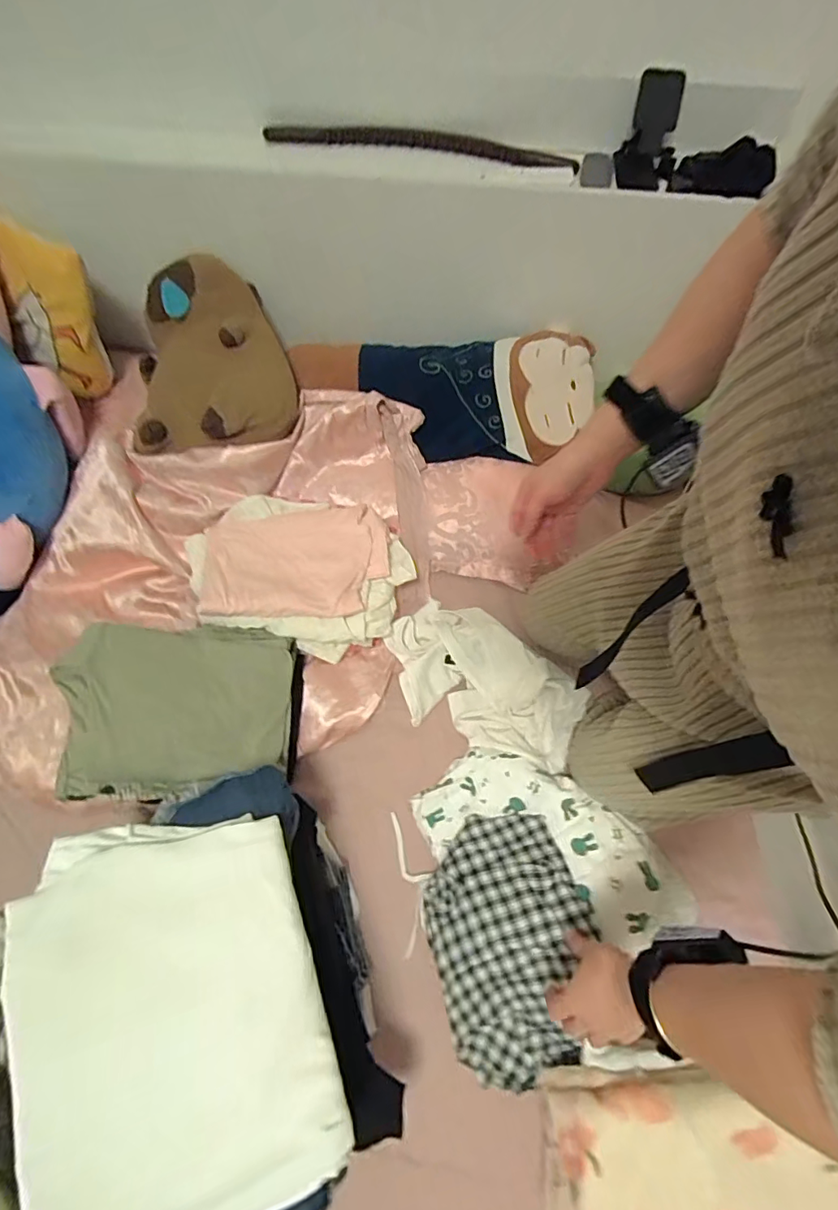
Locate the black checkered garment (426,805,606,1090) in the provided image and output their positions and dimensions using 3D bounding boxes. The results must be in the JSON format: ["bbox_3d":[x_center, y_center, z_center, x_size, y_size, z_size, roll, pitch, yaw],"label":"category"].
[{"bbox_3d":[0.113,0.409,0.612,0.191,0.082,0.273,-14,66,-9],"label":"black checkered garment"}]

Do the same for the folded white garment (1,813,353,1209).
[{"bbox_3d":[-0.228,0.355,0.456,0.254,0.040,0.337,-19,67,-11],"label":"folded white garment"}]

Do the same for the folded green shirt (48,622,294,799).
[{"bbox_3d":[-0.327,0.121,0.675,0.301,0.072,0.226,-4,65,-4],"label":"folded green shirt"}]

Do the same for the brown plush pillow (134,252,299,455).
[{"bbox_3d":[-0.346,-0.395,0.825,0.258,0.154,0.335,-11,65,-7],"label":"brown plush pillow"}]

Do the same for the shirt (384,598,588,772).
[{"bbox_3d":[0.095,0.121,0.772,0.320,0.061,0.194,38,69,15],"label":"shirt"}]

